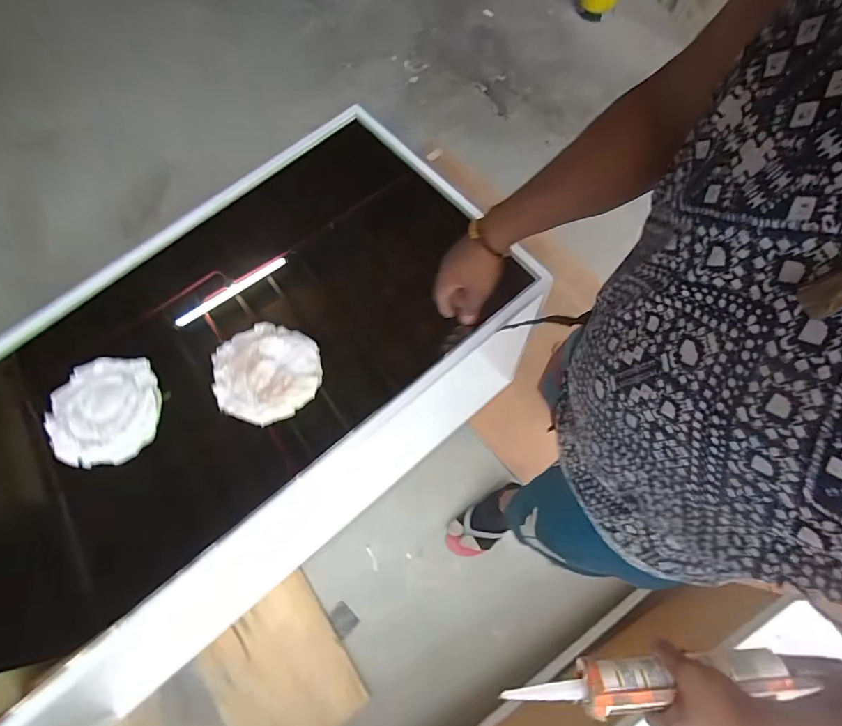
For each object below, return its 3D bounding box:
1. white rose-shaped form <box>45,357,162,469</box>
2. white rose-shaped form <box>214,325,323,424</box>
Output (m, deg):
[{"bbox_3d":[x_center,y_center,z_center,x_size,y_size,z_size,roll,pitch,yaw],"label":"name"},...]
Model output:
[{"bbox_3d":[-0.551,0.080,0.775,0.184,0.038,0.186,-11,75,0],"label":"white rose-shaped form"},{"bbox_3d":[-0.274,0.016,0.773,0.194,0.038,0.172,20,77,8],"label":"white rose-shaped form"}]

